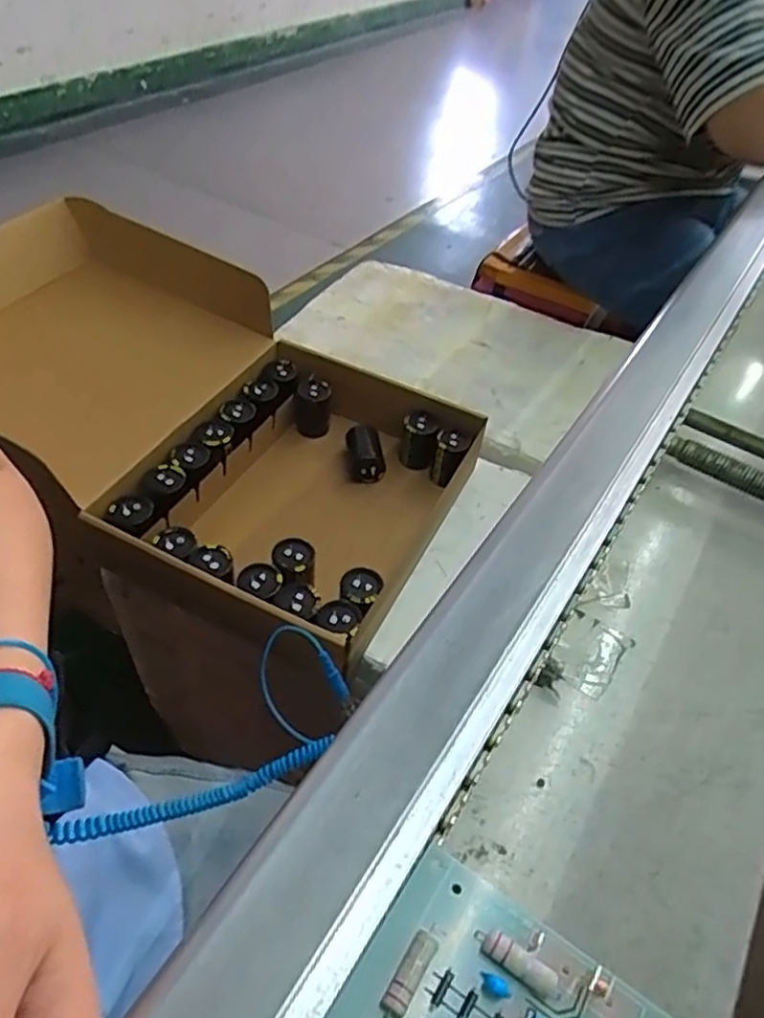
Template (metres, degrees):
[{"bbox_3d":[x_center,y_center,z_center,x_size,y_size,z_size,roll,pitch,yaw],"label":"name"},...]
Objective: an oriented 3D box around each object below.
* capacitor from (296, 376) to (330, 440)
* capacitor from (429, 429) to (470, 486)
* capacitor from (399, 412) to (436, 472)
[{"bbox_3d":[-0.072,-0.110,0.714,0.034,0.049,0.040,2,48,-5],"label":"capacitor"},{"bbox_3d":[0.066,-0.049,0.677,0.030,0.057,0.030,12,48,4],"label":"capacitor"},{"bbox_3d":[0.036,-0.069,0.693,0.032,0.052,0.032,5,47,-2],"label":"capacitor"}]

